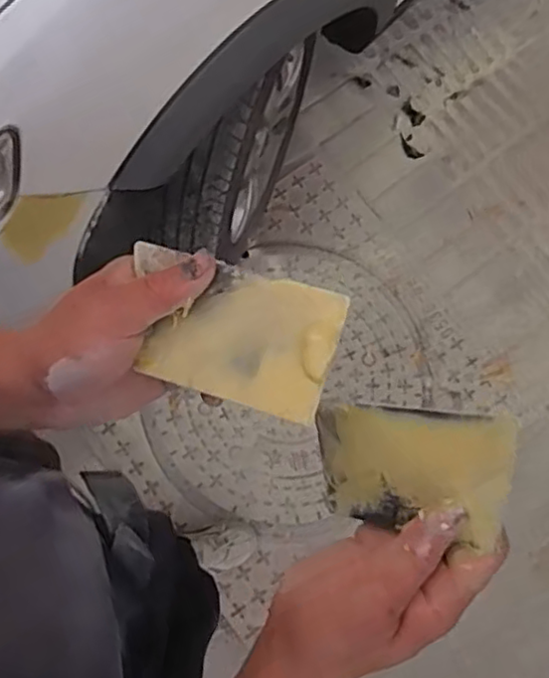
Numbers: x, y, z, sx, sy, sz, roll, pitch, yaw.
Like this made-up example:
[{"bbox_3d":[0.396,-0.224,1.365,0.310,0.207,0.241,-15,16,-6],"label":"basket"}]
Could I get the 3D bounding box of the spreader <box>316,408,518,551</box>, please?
[{"bbox_3d":[0.075,0.074,0.363,0.010,0.126,0.071,-15,98,-41],"label":"spreader"}]

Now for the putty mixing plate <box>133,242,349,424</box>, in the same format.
[{"bbox_3d":[-0.028,-0.004,0.369,0.125,0.008,0.073,16,87,17],"label":"putty mixing plate"}]

